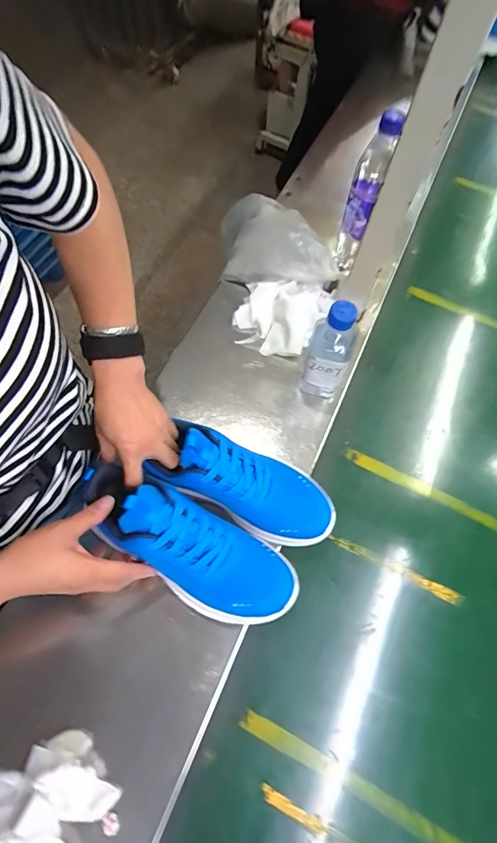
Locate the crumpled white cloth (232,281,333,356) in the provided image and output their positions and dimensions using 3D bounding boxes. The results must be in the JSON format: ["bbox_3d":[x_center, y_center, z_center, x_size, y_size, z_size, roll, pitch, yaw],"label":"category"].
[{"bbox_3d":[0.049,-0.173,0.624,0.130,0.035,0.134,25,67,9],"label":"crumpled white cloth"}]

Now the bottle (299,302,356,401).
[{"bbox_3d":[0.110,-0.093,0.522,0.059,0.168,0.056,21,66,7],"label":"bottle"}]

